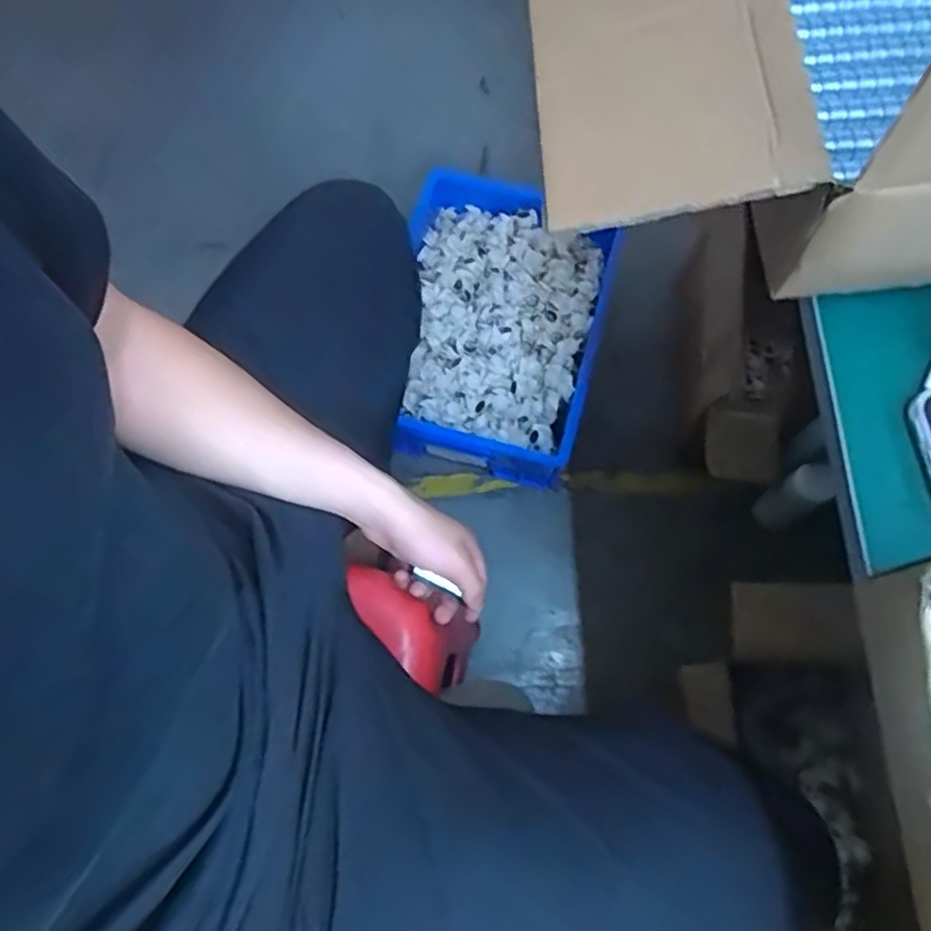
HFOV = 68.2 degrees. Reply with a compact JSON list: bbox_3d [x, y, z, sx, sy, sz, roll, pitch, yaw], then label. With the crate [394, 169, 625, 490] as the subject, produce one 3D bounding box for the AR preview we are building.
[{"bbox_3d":[0.044,-0.240,1.148,0.344,0.131,0.480,13,72,5],"label":"crate"}]

